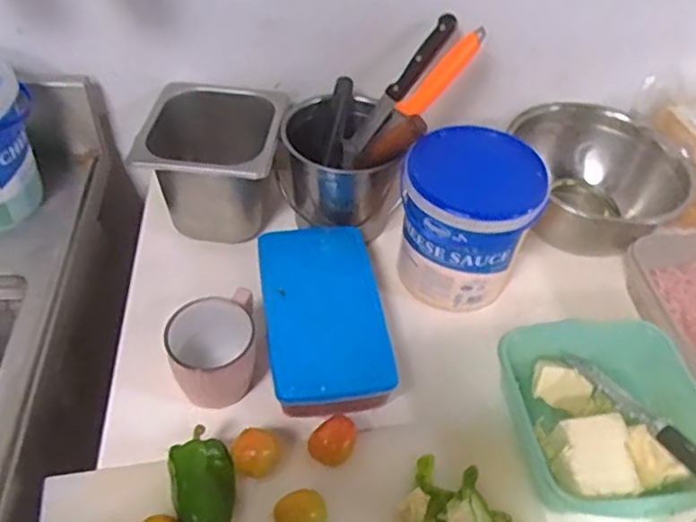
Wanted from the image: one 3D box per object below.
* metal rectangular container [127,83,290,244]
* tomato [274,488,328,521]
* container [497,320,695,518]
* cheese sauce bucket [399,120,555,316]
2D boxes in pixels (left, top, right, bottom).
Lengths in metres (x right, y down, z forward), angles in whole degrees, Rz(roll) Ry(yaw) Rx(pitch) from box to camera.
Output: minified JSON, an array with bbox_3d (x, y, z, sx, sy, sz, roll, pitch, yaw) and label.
[{"bbox_3d":[-0.171,-0.117,0.816,0.165,0.135,0.165,8,48,1],"label":"metal rectangular container"},{"bbox_3d":[-0.042,0.234,0.585,0.042,0.046,0.039,3,48,-3],"label":"tomato"},{"bbox_3d":[0.267,0.159,0.662,0.203,0.060,0.210,-8,50,-12],"label":"container"},{"bbox_3d":[0.135,-0.045,0.762,0.154,0.180,0.136,22,50,13],"label":"cheese sauce bucket"}]

